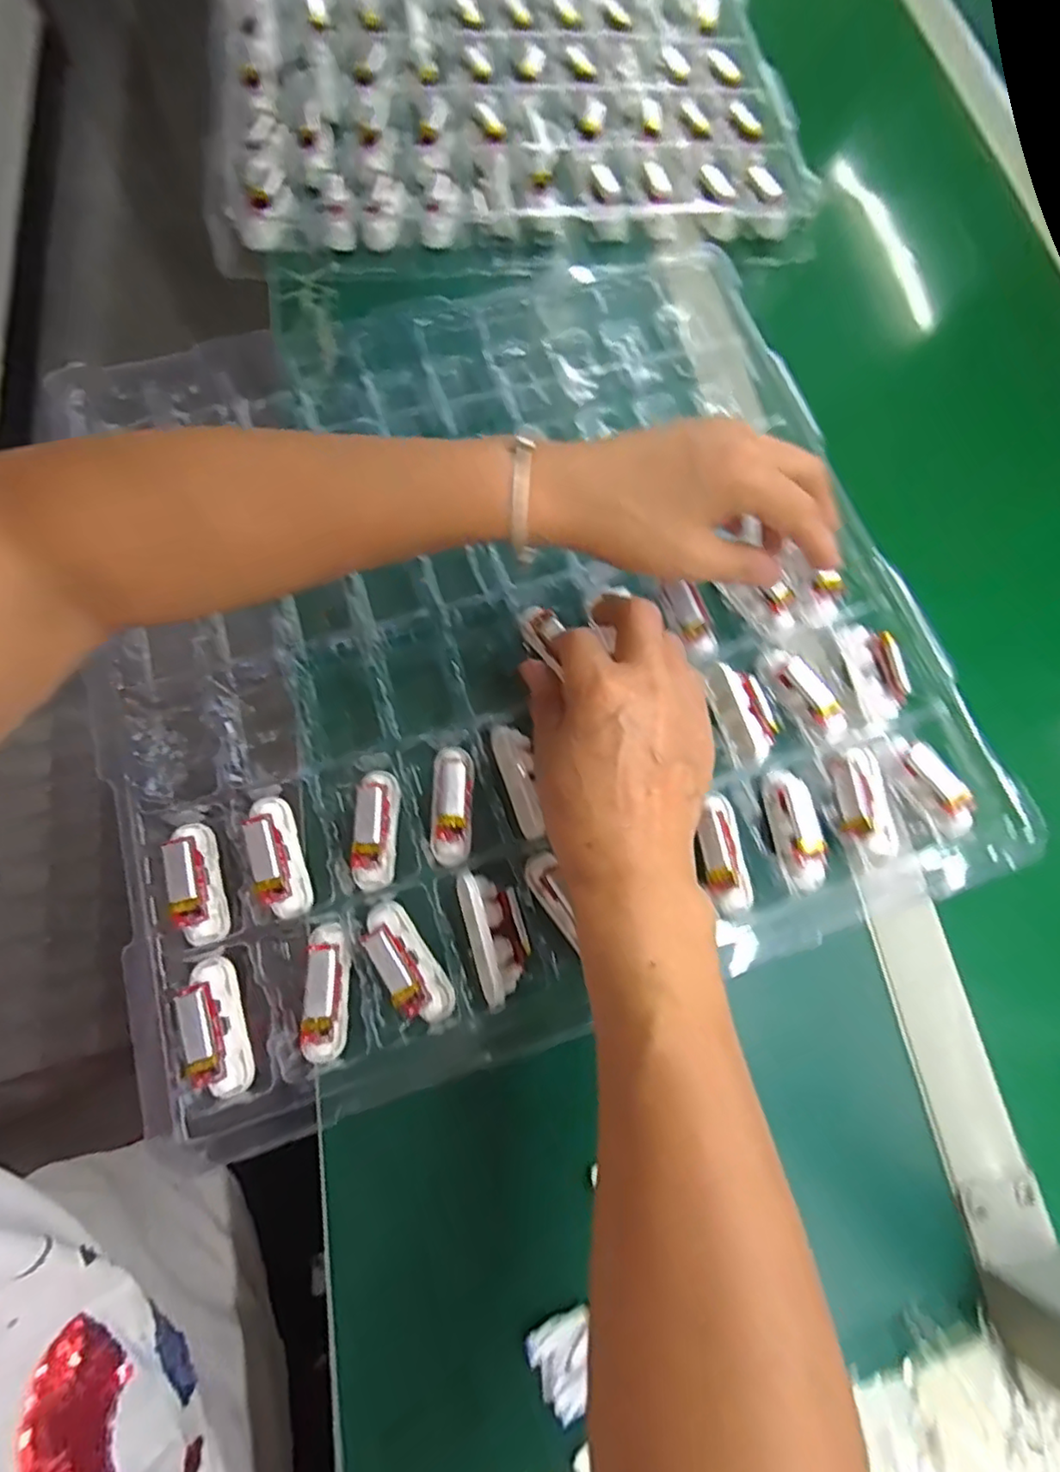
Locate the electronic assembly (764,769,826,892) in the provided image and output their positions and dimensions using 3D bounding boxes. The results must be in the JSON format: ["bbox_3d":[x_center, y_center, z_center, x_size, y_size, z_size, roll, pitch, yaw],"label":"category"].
[{"bbox_3d":[0.145,0.049,0.325,0.018,0.014,0.063,-6,73,-6],"label":"electronic assembly"}]

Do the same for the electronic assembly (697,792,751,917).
[{"bbox_3d":[0.102,0.062,0.321,0.025,0.015,0.062,-3,73,-5],"label":"electronic assembly"}]

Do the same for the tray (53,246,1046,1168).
[{"bbox_3d":[-0.013,-0.078,0.367,0.456,0.051,0.463,-16,74,-6],"label":"tray"}]

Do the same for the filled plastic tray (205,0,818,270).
[{"bbox_3d":[-0.027,-0.589,0.507,0.467,0.029,0.469,-2,73,-5],"label":"filled plastic tray"}]

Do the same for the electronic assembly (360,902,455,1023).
[{"bbox_3d":[-0.062,0.113,0.298,0.023,0.024,0.061,-35,78,-14],"label":"electronic assembly"}]

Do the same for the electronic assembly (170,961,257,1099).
[{"bbox_3d":[-0.152,0.140,0.287,0.020,0.026,0.061,-19,75,-10],"label":"electronic assembly"}]

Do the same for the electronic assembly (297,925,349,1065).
[{"bbox_3d":[-0.099,0.125,0.294,0.017,0.024,0.062,-4,73,-5],"label":"electronic assembly"}]

